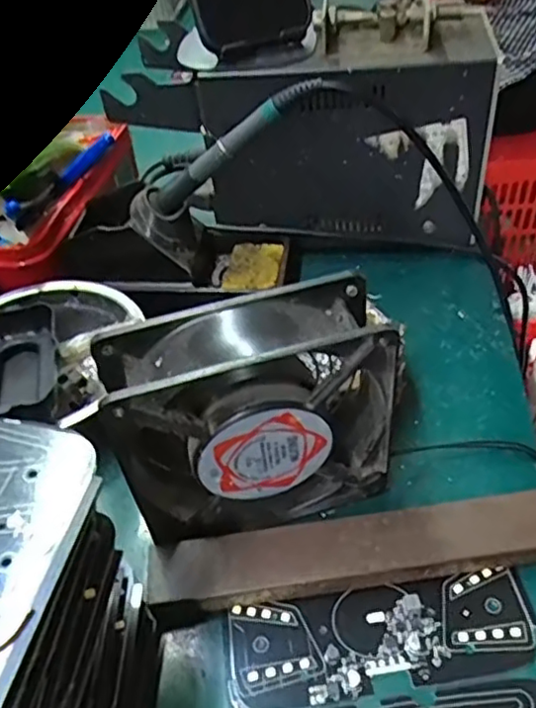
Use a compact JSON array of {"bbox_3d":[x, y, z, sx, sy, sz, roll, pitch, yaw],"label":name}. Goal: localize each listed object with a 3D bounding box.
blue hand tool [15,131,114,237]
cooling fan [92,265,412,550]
[{"bbox_3d":[-0.153,-0.129,0.481,0.127,0.013,0.011,-27,29,38],"label":"blue hand tool"},{"bbox_3d":[-0.006,0.032,0.290,0.122,0.113,0.042,-14,44,-9],"label":"cooling fan"}]

